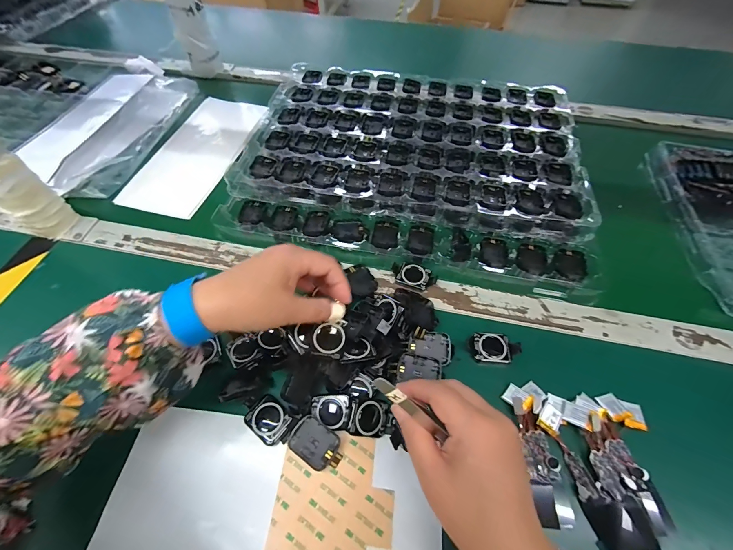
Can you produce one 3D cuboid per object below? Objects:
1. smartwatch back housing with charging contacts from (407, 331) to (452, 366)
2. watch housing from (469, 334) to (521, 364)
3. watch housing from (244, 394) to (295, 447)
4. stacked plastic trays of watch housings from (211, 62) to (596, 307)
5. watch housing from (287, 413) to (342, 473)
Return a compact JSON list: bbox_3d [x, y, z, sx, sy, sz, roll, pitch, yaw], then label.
[{"bbox_3d":[0.066,0.070,0.323,0.043,0.012,0.030,20,64,-3],"label":"smartwatch back housing with charging contacts"},{"bbox_3d":[0.137,0.076,0.338,0.048,0.010,0.031,5,56,1],"label":"watch housing"},{"bbox_3d":[-0.090,0.140,0.303,0.043,0.016,0.031,35,62,19],"label":"watch housing"},{"bbox_3d":[0.069,-0.193,0.495,0.483,0.042,0.414,11,56,5],"label":"stacked plastic trays of watch housings"},{"bbox_3d":[-0.045,0.154,0.288,0.047,0.015,0.032,30,60,17],"label":"watch housing"}]

